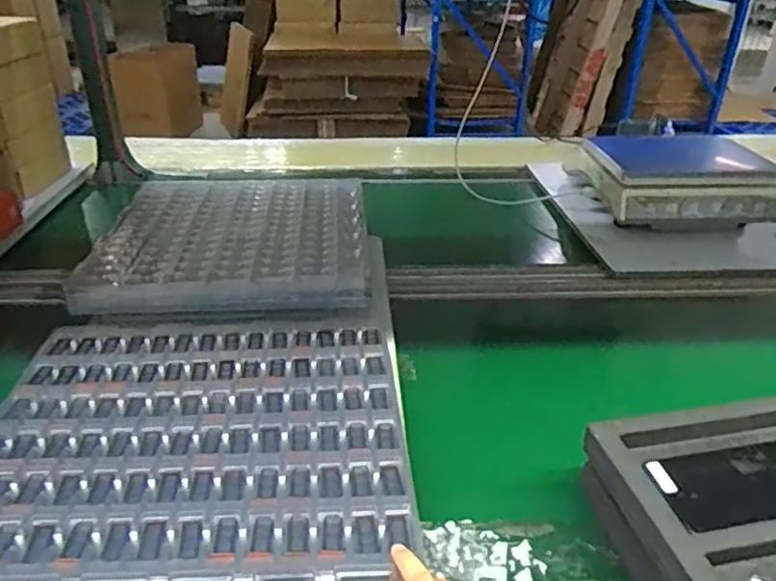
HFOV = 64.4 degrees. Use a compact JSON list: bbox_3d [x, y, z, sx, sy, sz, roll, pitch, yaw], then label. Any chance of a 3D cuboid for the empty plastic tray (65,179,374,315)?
[{"bbox_3d":[-0.235,-0.091,0.966,0.400,0.051,0.411,-2,30,-4],"label":"empty plastic tray"}]

